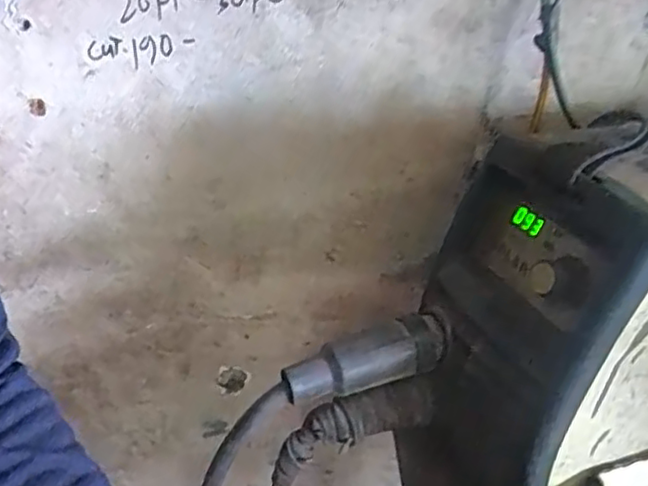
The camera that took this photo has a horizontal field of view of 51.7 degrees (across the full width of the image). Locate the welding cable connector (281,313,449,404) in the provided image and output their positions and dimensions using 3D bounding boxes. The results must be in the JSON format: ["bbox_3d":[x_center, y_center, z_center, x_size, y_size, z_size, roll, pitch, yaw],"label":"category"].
[{"bbox_3d":[0.026,0.074,0.416,0.102,0.031,0.031,-12,33,-24],"label":"welding cable connector"}]

